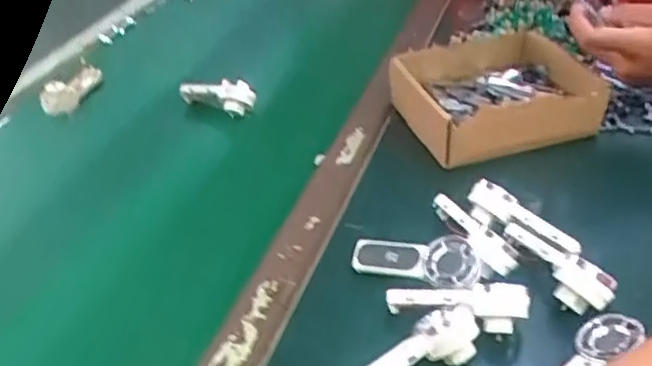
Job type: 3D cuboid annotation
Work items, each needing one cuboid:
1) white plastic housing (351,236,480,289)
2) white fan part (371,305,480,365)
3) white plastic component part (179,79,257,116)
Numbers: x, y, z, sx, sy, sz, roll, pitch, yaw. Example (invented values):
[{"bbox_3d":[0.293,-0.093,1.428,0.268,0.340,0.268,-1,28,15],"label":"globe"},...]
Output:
[{"bbox_3d":[0.063,0.052,0.479,0.092,0.024,0.029,9,38,19],"label":"white plastic housing"},{"bbox_3d":[0.054,0.109,0.426,0.093,0.033,0.037,-17,37,-16],"label":"white fan part"},{"bbox_3d":[-0.121,-0.098,0.719,0.094,0.036,0.025,15,40,26],"label":"white plastic component part"}]

